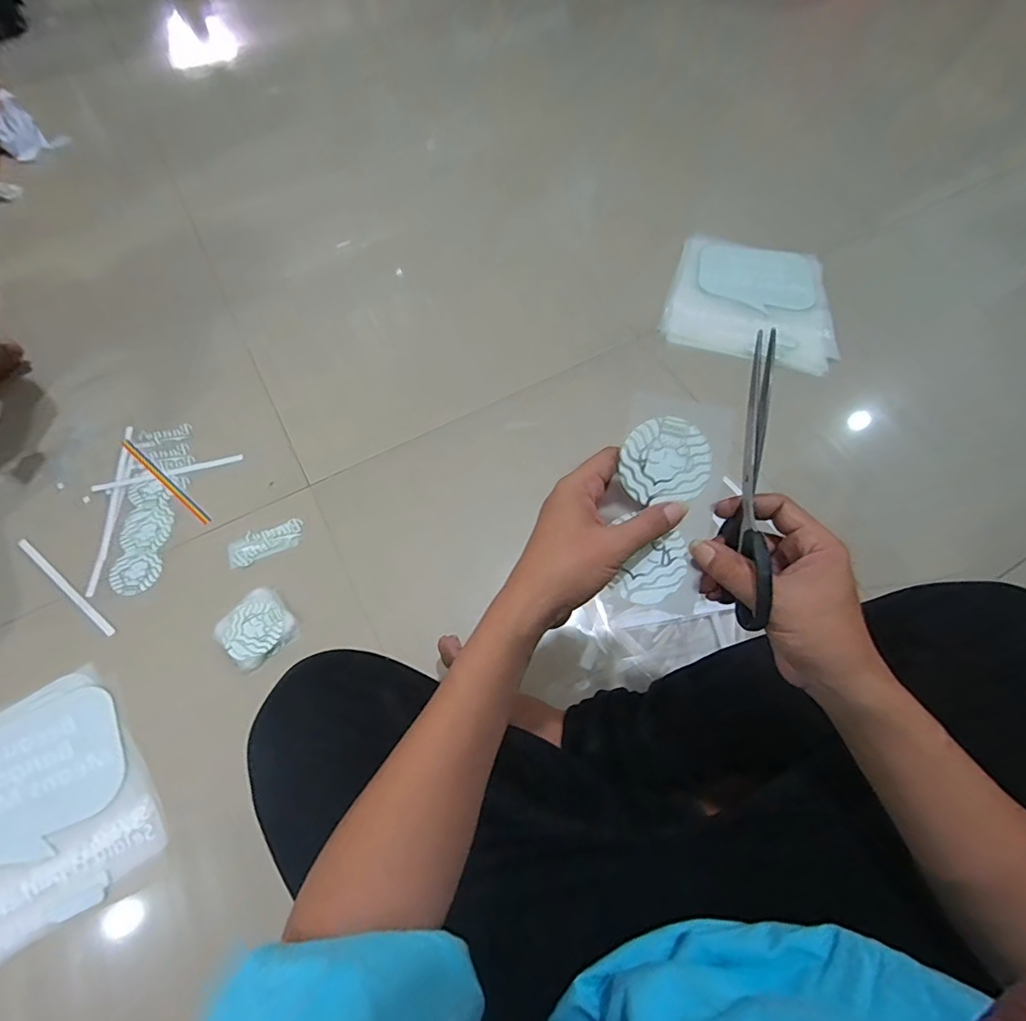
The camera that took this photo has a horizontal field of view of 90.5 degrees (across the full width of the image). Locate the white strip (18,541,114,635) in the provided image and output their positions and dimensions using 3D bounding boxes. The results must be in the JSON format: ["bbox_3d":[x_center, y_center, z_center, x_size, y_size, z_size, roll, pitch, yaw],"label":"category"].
[{"bbox_3d":[-0.616,0.105,0.701,0.212,0.006,0.011,35,70,14],"label":"white strip"}]

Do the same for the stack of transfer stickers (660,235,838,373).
[{"bbox_3d":[0.413,-0.376,0.898,0.271,0.033,0.262,7,68,6],"label":"stack of transfer stickers"}]

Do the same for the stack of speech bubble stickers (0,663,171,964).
[{"bbox_3d":[-0.570,0.346,0.582,0.266,0.016,0.268,-30,69,-14],"label":"stack of speech bubble stickers"}]

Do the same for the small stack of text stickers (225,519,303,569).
[{"bbox_3d":[-0.352,0.045,0.724,0.105,0.004,0.045,-23,67,-11],"label":"small stack of text stickers"}]

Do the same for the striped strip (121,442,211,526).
[{"bbox_3d":[-0.525,-0.047,0.767,0.211,0.004,0.012,37,71,14],"label":"striped strip"}]

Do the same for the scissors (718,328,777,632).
[{"bbox_3d":[0.171,-0.019,0.365,0.013,0.062,0.203,1,94,0],"label":"scissors"}]

